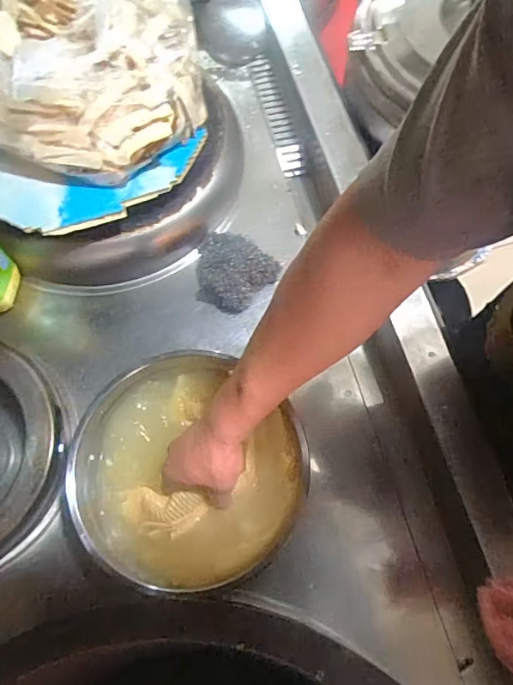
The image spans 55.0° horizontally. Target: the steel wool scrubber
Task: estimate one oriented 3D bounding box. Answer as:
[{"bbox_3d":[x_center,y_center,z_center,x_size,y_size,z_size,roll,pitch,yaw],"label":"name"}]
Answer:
[{"bbox_3d":[-0.045,-0.113,0.734,0.128,0.048,0.115,39,76,15],"label":"steel wool scrubber"}]

